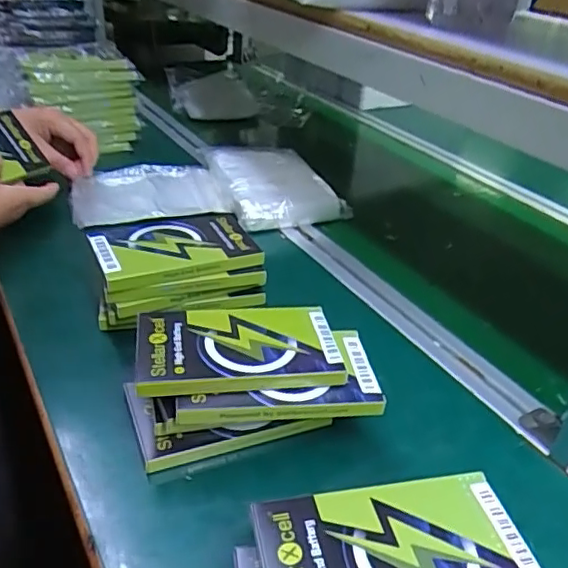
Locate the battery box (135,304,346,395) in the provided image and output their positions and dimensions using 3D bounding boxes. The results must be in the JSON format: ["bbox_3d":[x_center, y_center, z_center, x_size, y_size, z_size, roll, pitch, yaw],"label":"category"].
[{"bbox_3d":[-0.031,0.043,0.407,0.134,0.014,0.076,-2,33,-11],"label":"battery box"}]

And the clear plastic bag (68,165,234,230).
[{"bbox_3d":[-0.160,-0.103,0.694,0.167,0.021,0.141,-6,34,-17],"label":"clear plastic bag"}]

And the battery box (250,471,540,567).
[{"bbox_3d":[0.056,0.135,0.295,0.133,0.010,0.078,-3,33,-14],"label":"battery box"}]

